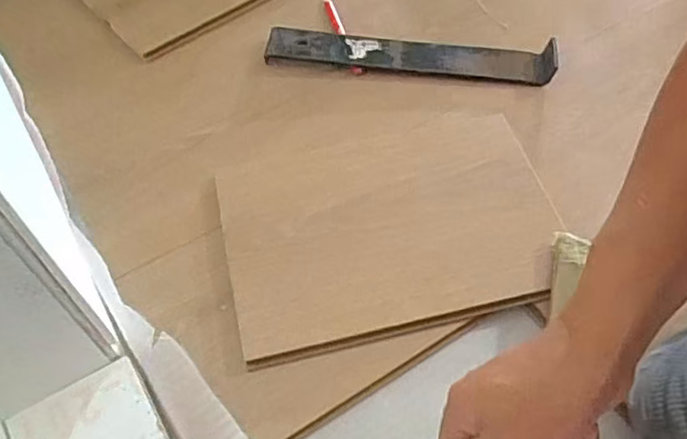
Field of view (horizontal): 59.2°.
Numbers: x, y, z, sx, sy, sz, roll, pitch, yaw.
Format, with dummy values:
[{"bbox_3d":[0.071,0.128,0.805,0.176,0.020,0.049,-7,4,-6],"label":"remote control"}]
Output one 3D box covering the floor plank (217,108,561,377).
[{"bbox_3d":[0.042,0.001,0.568,0.300,0.012,0.224,-12,58,-7],"label":"floor plank"}]

